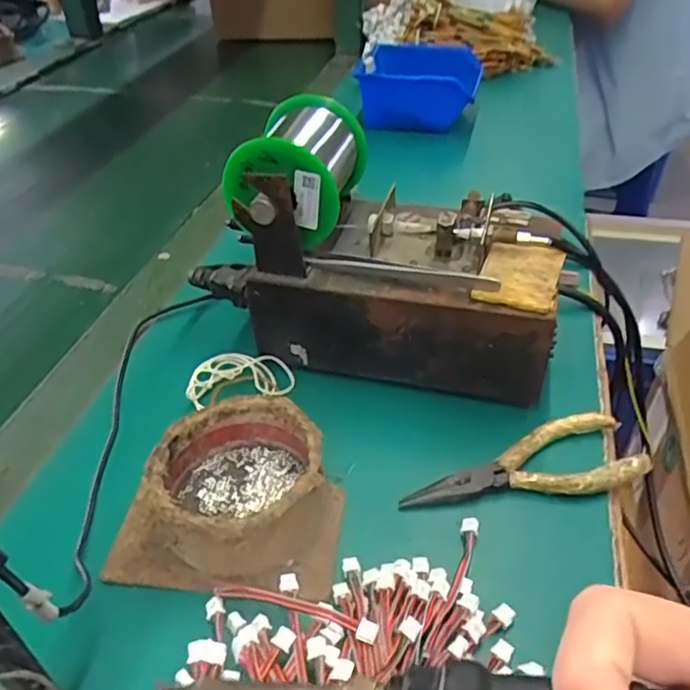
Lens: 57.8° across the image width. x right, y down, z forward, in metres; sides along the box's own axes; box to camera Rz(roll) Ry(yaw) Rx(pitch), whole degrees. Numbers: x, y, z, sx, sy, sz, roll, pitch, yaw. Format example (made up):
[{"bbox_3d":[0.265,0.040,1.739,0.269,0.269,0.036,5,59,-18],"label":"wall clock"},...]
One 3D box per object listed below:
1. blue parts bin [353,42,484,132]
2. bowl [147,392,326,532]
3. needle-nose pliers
[{"bbox_3d":[0.086,-0.293,0.721,0.131,0.064,0.113,11,41,17],"label":"blue parts bin"},{"bbox_3d":[-0.053,0.068,0.313,0.083,0.040,0.082,-2,39,1],"label":"bowl"},{"bbox_3d":[0.096,0.068,0.332,0.131,0.012,0.046,-14,40,-13],"label":"needle-nose pliers"}]

